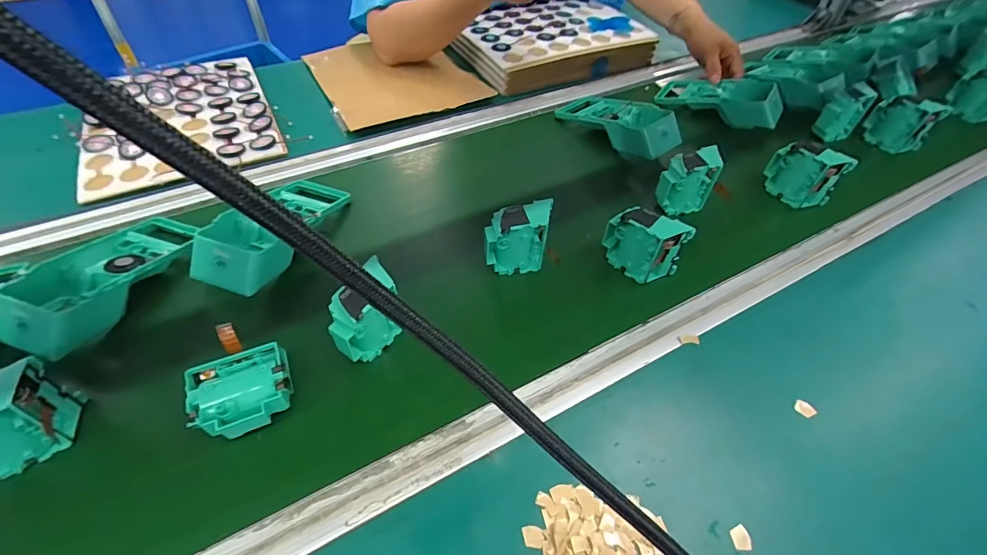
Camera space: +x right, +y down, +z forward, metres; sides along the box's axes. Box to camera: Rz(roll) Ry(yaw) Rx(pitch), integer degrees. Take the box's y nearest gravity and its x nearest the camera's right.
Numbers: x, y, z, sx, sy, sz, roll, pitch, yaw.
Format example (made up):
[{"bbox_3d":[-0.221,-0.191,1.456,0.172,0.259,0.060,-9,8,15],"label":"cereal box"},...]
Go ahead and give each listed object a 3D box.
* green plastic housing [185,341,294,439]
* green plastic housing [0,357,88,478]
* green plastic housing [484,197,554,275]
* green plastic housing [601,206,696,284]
[{"bbox_3d":[-0.214,0.103,0.399,0.078,0.046,0.070,-17,53,-16],"label":"green plastic housing"},{"bbox_3d":[-0.379,0.116,0.358,0.076,0.079,0.042,-29,58,-24],"label":"green plastic housing"},{"bbox_3d":[0.027,-0.043,0.506,0.076,0.074,0.042,-3,51,-6],"label":"green plastic housing"},{"bbox_3d":[0.165,-0.038,0.506,0.079,0.077,0.034,36,57,24],"label":"green plastic housing"}]

